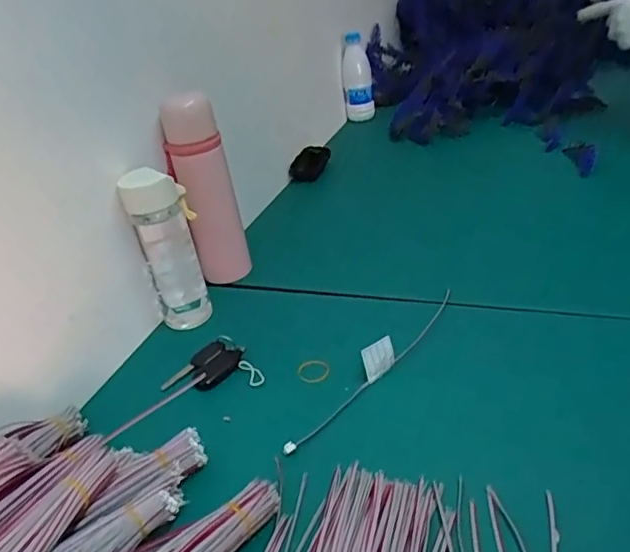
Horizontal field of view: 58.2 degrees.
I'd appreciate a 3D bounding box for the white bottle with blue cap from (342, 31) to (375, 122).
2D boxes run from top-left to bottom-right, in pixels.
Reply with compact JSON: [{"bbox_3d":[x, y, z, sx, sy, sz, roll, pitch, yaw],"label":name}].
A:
[{"bbox_3d":[0.094,-0.429,1.223,0.065,0.179,0.058,-4,32,10],"label":"white bottle with blue cap"}]

